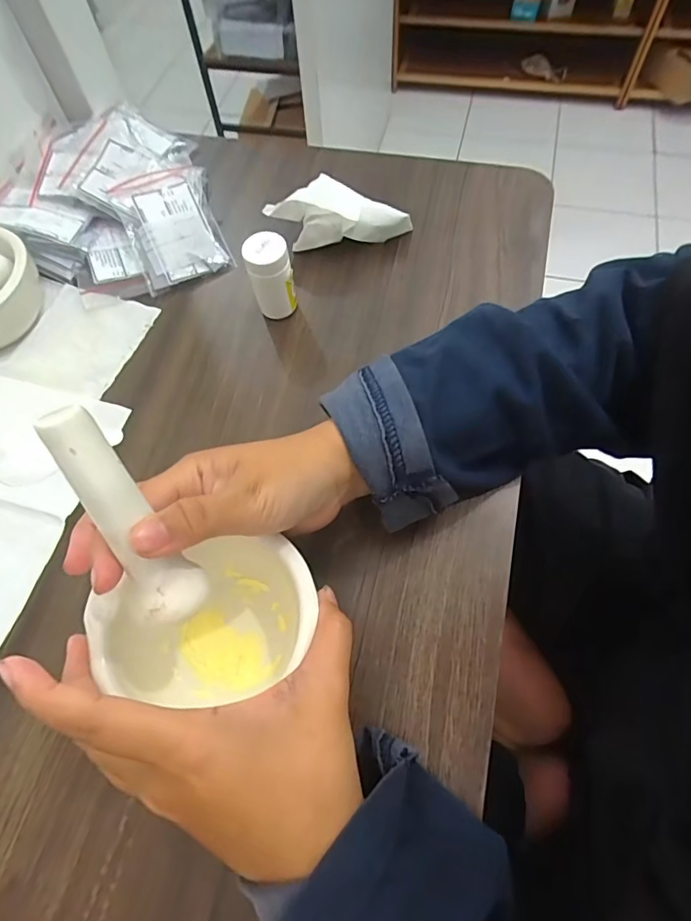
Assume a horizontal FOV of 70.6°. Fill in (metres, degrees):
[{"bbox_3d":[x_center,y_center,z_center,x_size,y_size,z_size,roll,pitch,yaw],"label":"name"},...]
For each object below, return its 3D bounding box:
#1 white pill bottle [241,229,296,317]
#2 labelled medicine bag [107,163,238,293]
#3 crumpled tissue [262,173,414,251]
[{"bbox_3d":[-0.051,-0.124,0.336,0.028,0.059,0.024,-13,64,-3],"label":"white pill bottle"},{"bbox_3d":[-0.132,-0.185,0.379,0.072,0.014,0.095,-23,85,-15],"label":"labelled medicine bag"},{"bbox_3d":[-0.008,-0.187,0.372,0.097,0.045,0.057,29,69,16],"label":"crumpled tissue"}]

